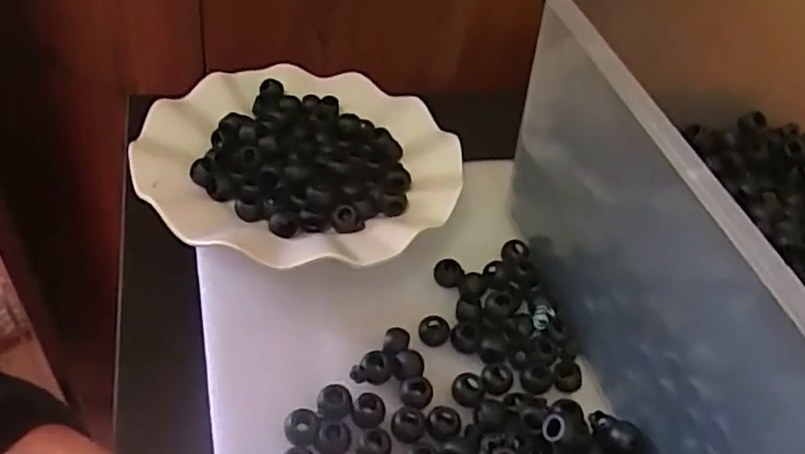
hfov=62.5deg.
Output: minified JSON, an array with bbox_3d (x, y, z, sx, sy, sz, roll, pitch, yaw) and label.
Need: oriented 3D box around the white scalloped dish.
[{"bbox_3d":[-0.058,-0.041,0.390,0.179,0.036,0.166,6,48,-7],"label":"white scalloped dish"}]

